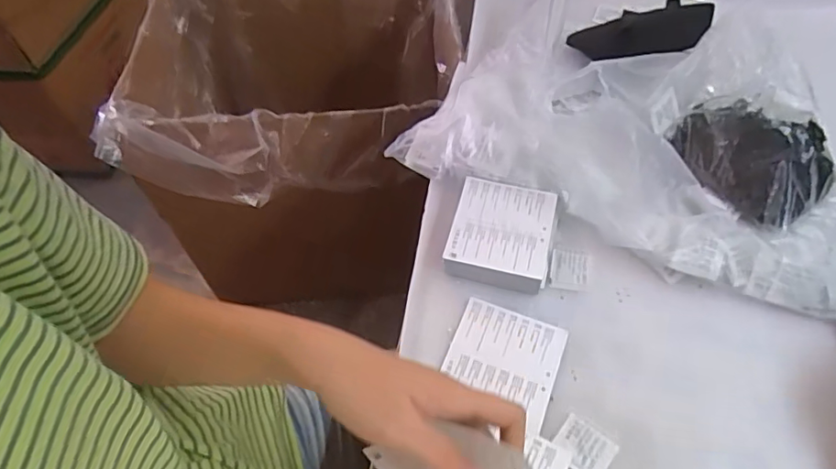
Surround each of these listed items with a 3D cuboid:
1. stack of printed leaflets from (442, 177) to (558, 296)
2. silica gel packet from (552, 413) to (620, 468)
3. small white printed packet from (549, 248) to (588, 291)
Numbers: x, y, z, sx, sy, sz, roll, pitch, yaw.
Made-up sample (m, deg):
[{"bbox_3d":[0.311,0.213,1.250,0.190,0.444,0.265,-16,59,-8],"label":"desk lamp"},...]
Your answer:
[{"bbox_3d":[0.079,0.000,0.516,0.091,0.036,0.098,11,54,10],"label":"stack of printed leaflets"},{"bbox_3d":[0.125,0.163,0.412,0.041,0.008,0.037,35,61,25],"label":"silica gel packet"},{"bbox_3d":[0.142,0.031,0.508,0.035,0.010,0.042,8,53,7],"label":"small white printed packet"}]

